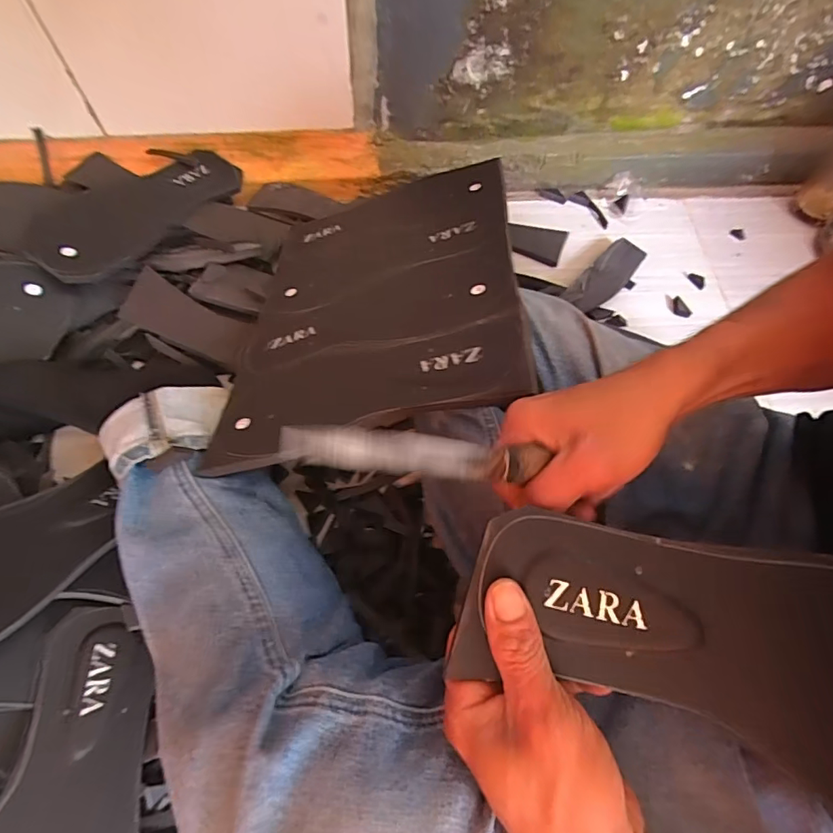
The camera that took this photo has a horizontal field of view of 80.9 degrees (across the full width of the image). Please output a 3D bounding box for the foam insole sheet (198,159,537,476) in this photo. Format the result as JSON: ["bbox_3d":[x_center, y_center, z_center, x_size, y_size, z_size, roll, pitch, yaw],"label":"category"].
[{"bbox_3d":[-0.039,-0.117,0.445,0.253,0.012,0.342,-13,48,18],"label":"foam insole sheet"}]

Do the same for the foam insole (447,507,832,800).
[{"bbox_3d":[0.146,0.103,0.218,0.240,0.007,0.098,17,78,10],"label":"foam insole"}]

